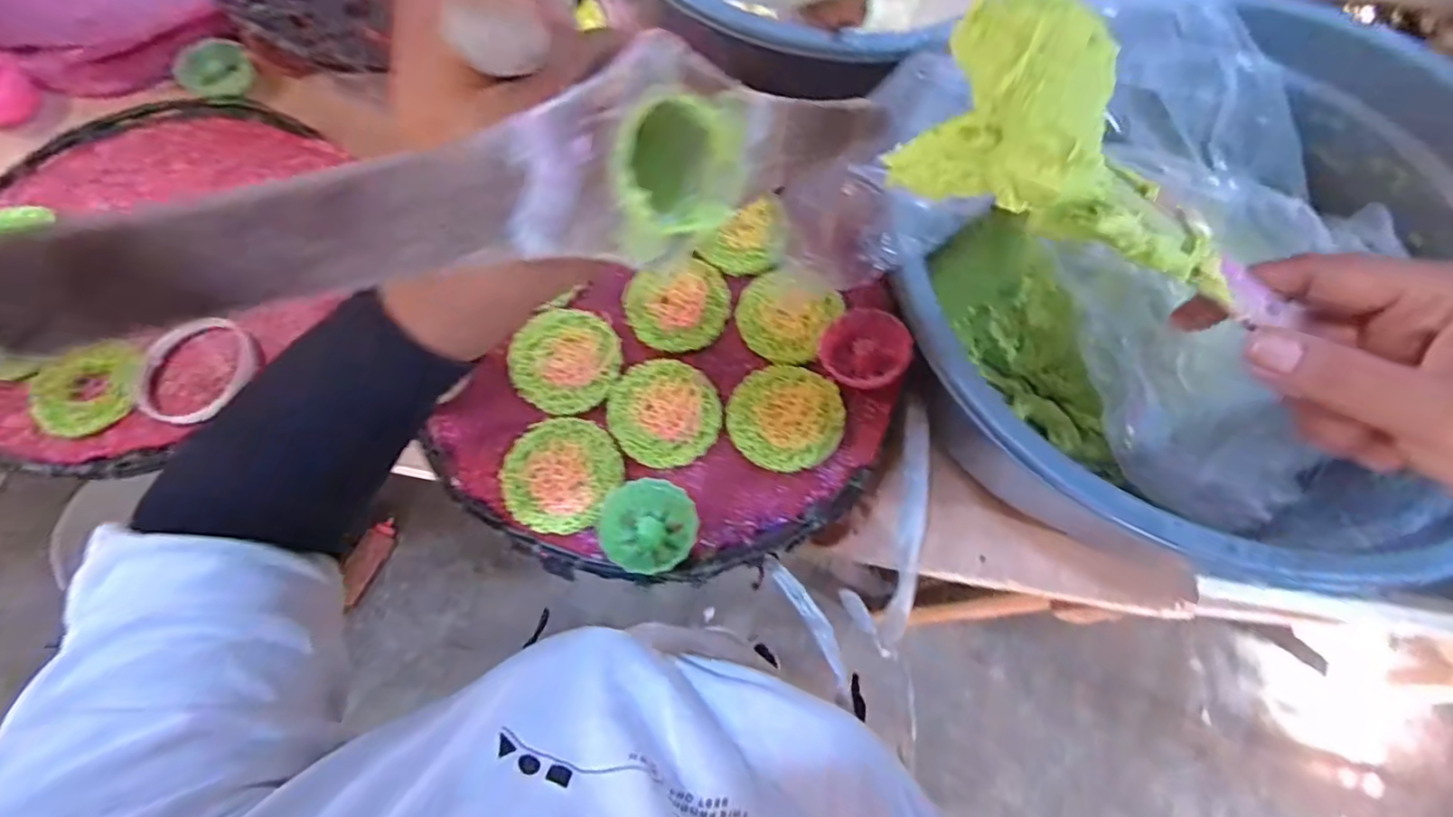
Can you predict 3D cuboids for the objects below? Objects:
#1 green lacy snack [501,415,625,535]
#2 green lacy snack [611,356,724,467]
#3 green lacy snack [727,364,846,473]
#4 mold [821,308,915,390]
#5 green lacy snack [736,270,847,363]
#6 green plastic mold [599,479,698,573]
[{"bbox_3d":[-0.114,0.044,0.438,0.075,0.011,0.080,0,70,0],"label":"green lacy snack"},{"bbox_3d":[-0.046,0.001,0.461,0.076,0.006,0.084,-39,75,-13],"label":"green lacy snack"},{"bbox_3d":[0.043,0.006,0.454,0.080,0.009,0.077,0,70,0],"label":"green lacy snack"},{"bbox_3d":[0.101,-0.043,0.462,0.061,0.021,0.060,0,70,0],"label":"mold"},{"bbox_3d":[0.045,-0.073,0.486,0.072,0.008,0.076,0,70,0],"label":"green lacy snack"},{"bbox_3d":[-0.052,0.079,0.421,0.063,0.023,0.059,0,70,0],"label":"green plastic mold"}]

